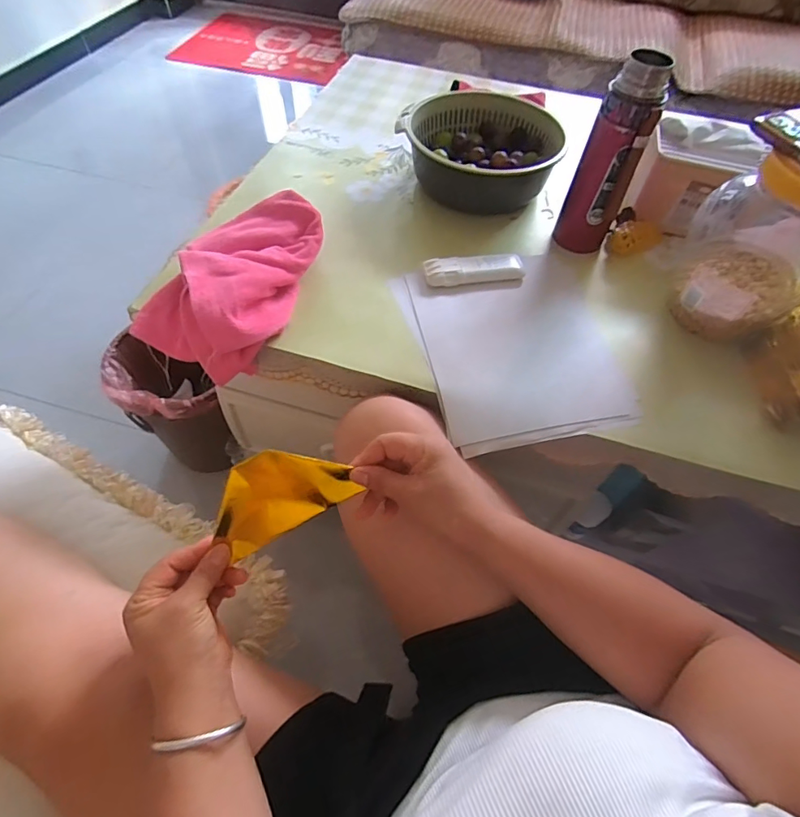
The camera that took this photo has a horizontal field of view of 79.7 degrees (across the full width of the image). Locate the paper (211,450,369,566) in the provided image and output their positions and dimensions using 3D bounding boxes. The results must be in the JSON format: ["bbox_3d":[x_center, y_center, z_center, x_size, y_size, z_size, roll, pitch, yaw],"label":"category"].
[{"bbox_3d":[-0.103,0.071,0.408,0.115,0.075,0.008,-29,23,-2],"label":"paper"}]

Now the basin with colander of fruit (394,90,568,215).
[{"bbox_3d":[0.115,-0.375,0.703,0.214,0.078,0.177,-7,57,-8],"label":"basin with colander of fruit"}]

